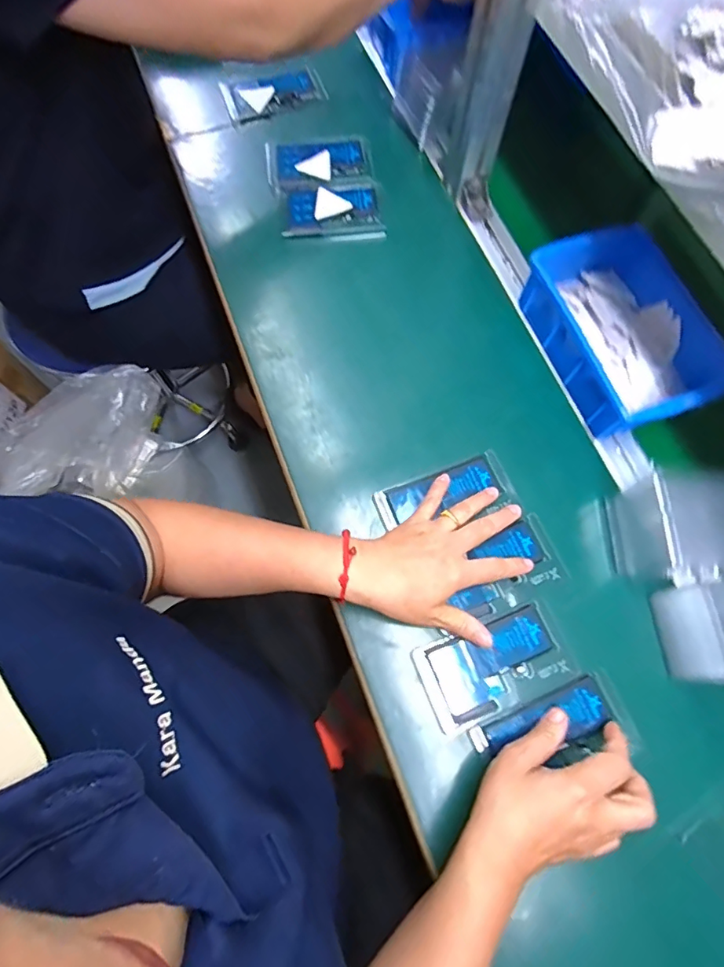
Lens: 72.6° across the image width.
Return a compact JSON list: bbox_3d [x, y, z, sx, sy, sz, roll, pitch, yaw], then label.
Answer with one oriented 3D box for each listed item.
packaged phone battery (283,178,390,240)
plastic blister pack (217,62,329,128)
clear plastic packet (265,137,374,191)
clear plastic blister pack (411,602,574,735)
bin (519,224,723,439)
[{"bbox_3d":[-0.033,-0.323,0.582,0.113,0.016,0.077,-6,71,-4],"label":"packaged phone battery"},{"bbox_3d":[-0.114,-0.505,0.636,0.126,0.011,0.065,-22,73,-9],"label":"plastic blister pack"},{"bbox_3d":[-0.051,-0.388,0.598,0.124,0.011,0.076,-7,71,-5],"label":"clear plastic packet"},{"bbox_3d":[0.111,0.156,0.422,0.120,0.014,0.069,-20,73,-9],"label":"clear plastic blister pack"},{"bbox_3d":[0.268,-0.152,0.506,0.143,0.070,0.201,-20,73,-9],"label":"bin"}]

